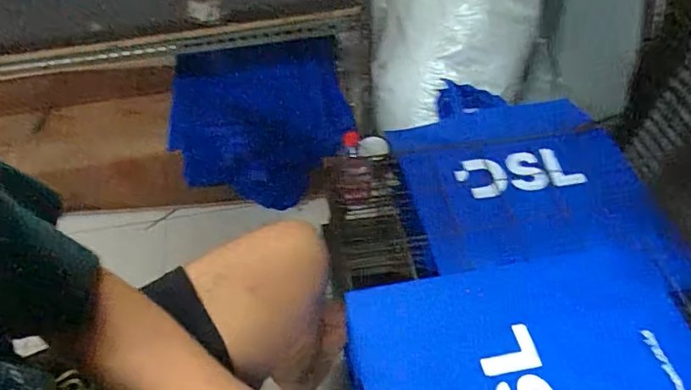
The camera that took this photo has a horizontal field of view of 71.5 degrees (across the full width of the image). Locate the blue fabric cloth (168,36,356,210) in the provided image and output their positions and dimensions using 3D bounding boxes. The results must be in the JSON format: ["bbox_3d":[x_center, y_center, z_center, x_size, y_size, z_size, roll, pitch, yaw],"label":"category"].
[{"bbox_3d":[-0.238,-0.171,1.238,0.482,0.396,0.071,-3,16,14],"label":"blue fabric cloth"}]

